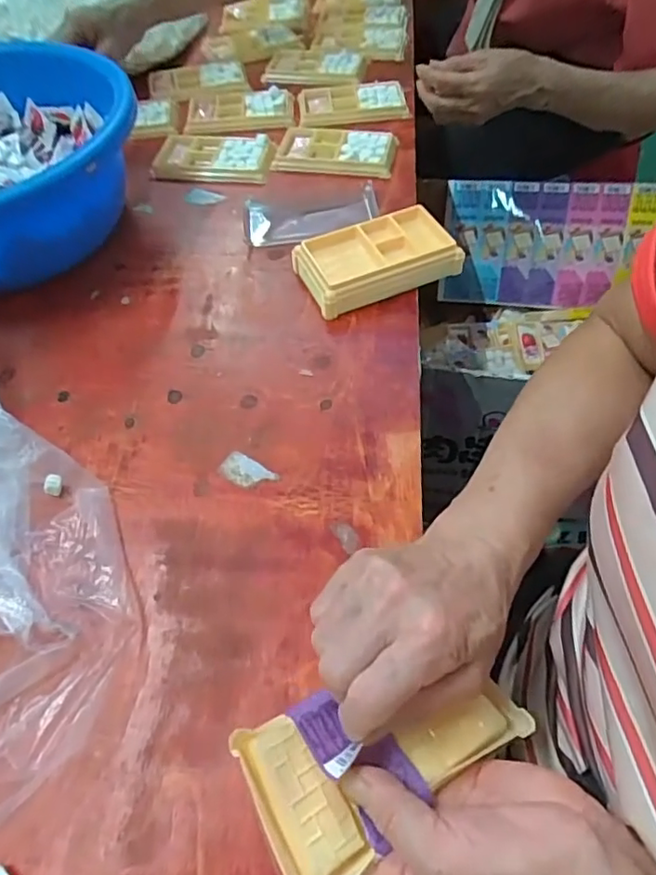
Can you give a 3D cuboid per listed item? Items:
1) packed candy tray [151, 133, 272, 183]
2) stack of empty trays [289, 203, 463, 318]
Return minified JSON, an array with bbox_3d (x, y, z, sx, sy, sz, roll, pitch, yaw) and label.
[{"bbox_3d":[-0.130,-0.327,0.658,0.132,0.024,0.087,6,54,6],"label":"packed candy tray"},{"bbox_3d":[0.045,-0.165,0.529,0.136,0.038,0.074,-20,56,-12],"label":"stack of empty trays"}]

